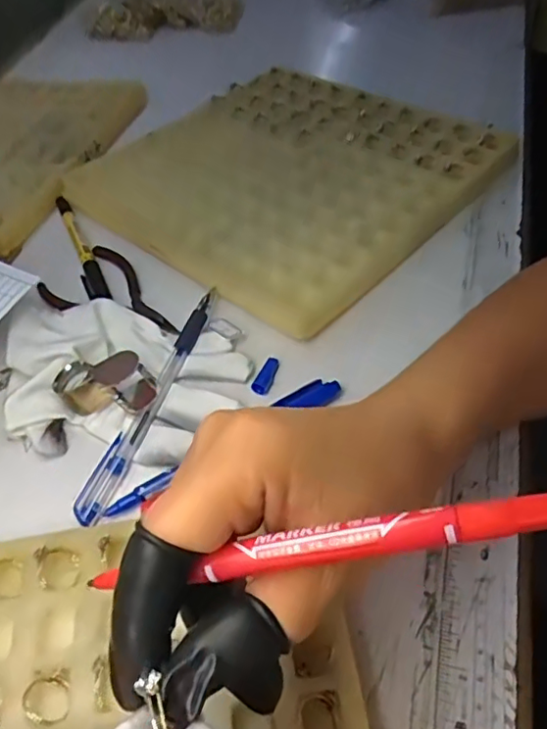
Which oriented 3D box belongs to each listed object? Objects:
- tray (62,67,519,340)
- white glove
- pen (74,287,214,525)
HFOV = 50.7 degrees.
[{"bbox_3d":[0.009,-0.153,0.447,0.250,0.014,0.246,33,60,28],"label":"tray"},{"bbox_3d":[-0.086,0.006,0.326,0.134,0.025,0.097,3,51,8],"label":"white glove"},{"bbox_3d":[-0.065,0.014,0.323,0.013,0.010,0.161,13,53,16],"label":"pen"}]

